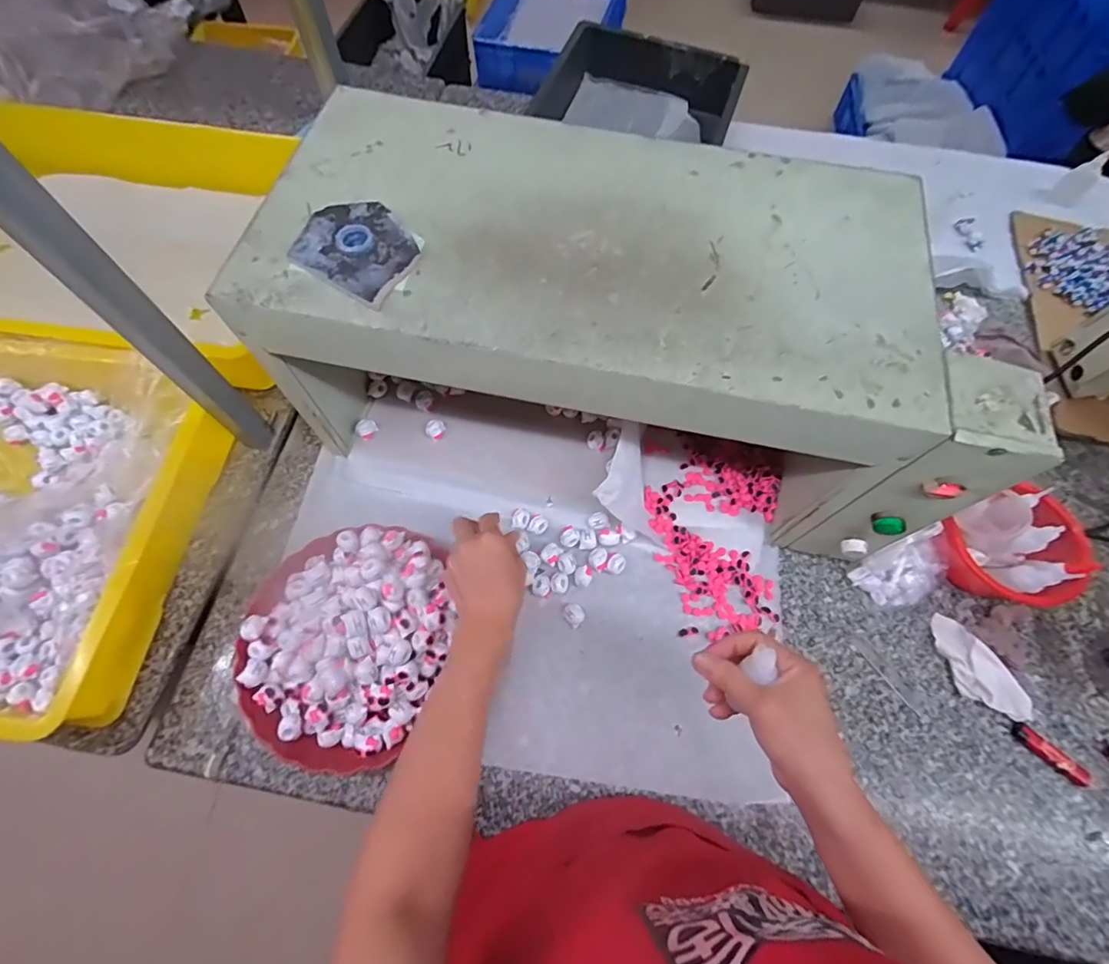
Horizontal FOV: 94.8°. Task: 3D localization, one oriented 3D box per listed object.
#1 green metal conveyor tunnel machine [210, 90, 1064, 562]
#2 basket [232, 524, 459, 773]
[{"bbox_3d":[0.063,-0.143,0.562,0.657,0.283,0.340,9,66,2],"label":"green metal conveyor tunnel machine"},{"bbox_3d":[-0.215,0.169,0.537,0.215,0.066,0.232,1,66,-1],"label":"basket"}]

